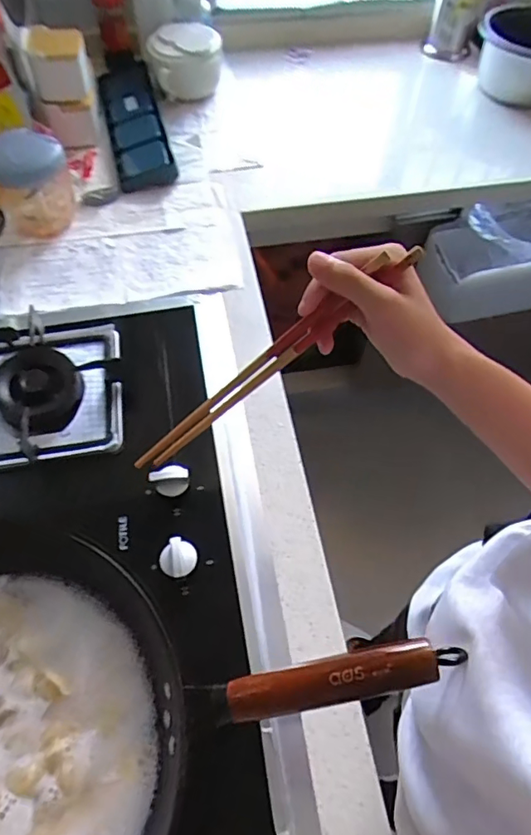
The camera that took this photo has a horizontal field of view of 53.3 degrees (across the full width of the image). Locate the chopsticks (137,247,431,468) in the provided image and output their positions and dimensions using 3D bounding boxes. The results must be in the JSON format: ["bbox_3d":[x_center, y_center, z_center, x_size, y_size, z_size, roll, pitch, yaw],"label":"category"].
[{"bbox_3d":[0.003,-0.037,0.376,0.248,0.015,0.018,-38,62,15],"label":"chopsticks"}]

